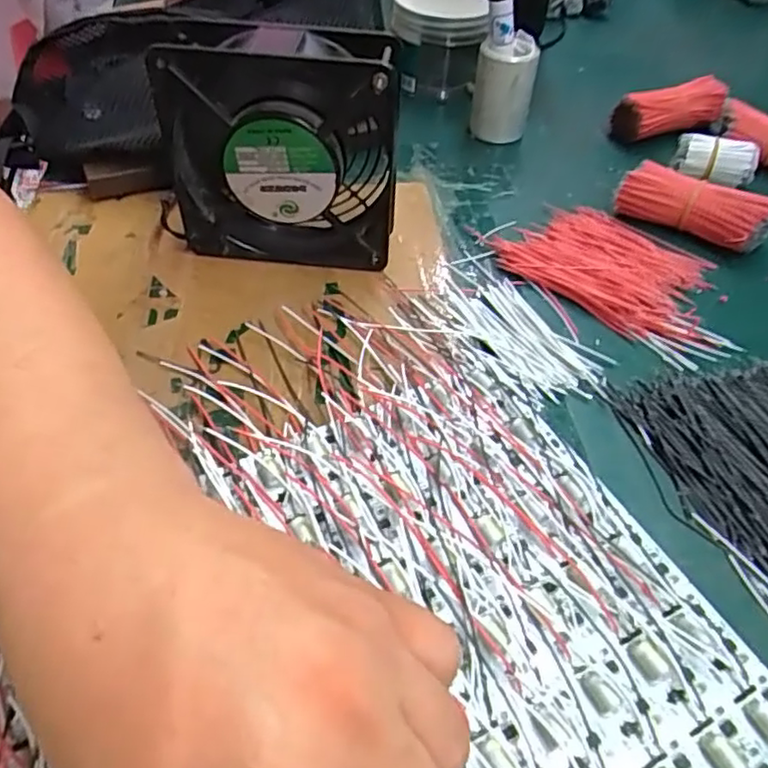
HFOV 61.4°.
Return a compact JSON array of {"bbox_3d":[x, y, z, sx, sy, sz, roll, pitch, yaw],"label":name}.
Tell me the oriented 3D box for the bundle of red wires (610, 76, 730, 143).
[{"bbox_3d":[0.225,-0.212,0.505,0.088,0.037,0.026,-10,50,-11],"label":"bundle of red wires"}]

